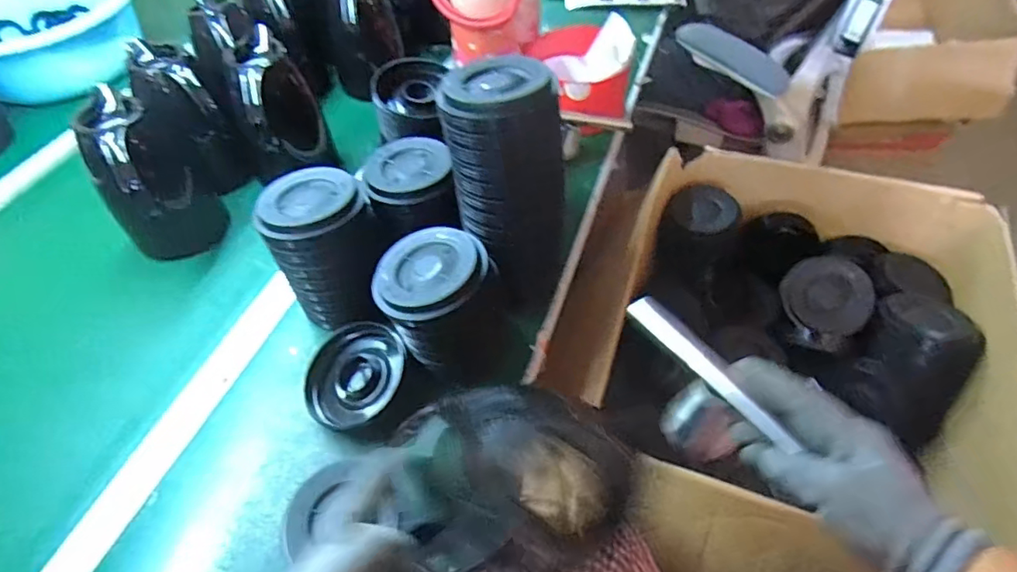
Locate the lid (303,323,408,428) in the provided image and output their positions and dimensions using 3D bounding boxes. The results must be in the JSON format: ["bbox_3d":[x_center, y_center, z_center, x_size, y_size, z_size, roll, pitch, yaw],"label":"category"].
[{"bbox_3d":[-0.177,0.097,0.632,0.104,0.012,0.123,36,76,17],"label":"lid"}]

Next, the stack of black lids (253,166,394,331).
[{"bbox_3d":[-0.217,-0.046,0.677,0.123,0.156,0.116,-12,52,-7],"label":"stack of black lids"}]

